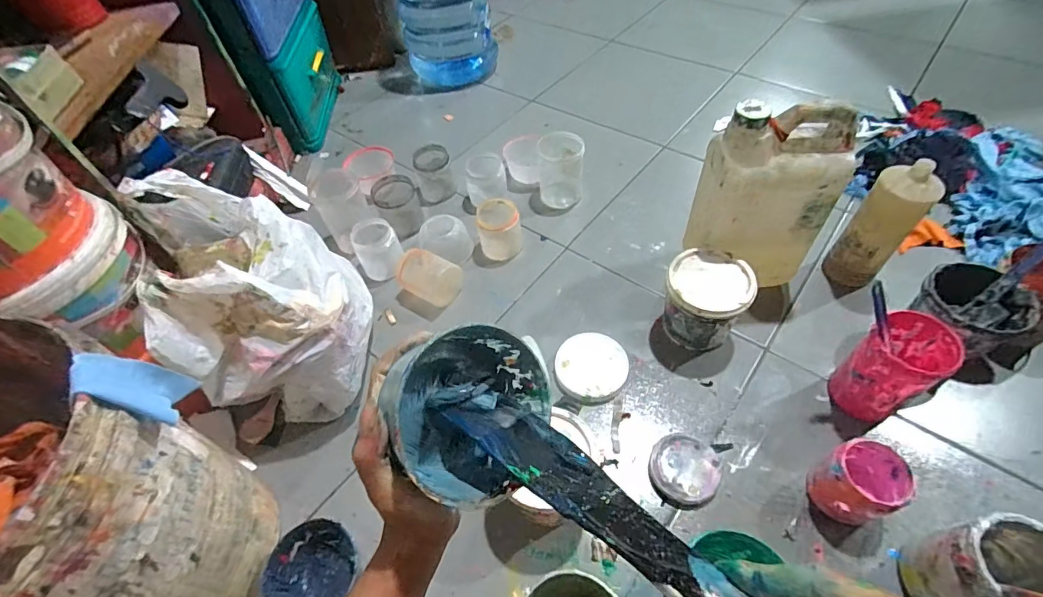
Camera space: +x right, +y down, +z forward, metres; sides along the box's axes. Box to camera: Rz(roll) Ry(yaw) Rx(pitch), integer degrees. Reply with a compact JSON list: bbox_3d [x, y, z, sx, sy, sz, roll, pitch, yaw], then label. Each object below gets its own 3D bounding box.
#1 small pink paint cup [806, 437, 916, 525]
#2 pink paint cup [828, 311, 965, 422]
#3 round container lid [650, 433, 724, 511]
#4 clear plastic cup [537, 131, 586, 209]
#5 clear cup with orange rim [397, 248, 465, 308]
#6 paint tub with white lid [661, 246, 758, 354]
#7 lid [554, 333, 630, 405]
[{"bbox_3d":[0.429,0.234,0.603,0.080,0.096,0.093,-32,56,-18],"label":"small pink paint cup"},{"bbox_3d":[0.512,0.101,0.658,0.101,0.153,0.096,-33,56,-18],"label":"pink paint cup"},{"bbox_3d":[0.230,0.244,0.664,0.095,0.023,0.097,-3,52,4],"label":"round container lid"},{"bbox_3d":[0.084,-0.278,1.002,0.092,0.127,0.095,-3,52,4],"label":"clear plastic cup"},{"bbox_3d":[-0.171,-0.036,0.885,0.107,0.075,0.080,17,56,18],"label":"clear cup with orange rim"},{"bbox_3d":[0.294,0.009,0.762,0.119,0.128,0.121,-3,52,4],"label":"paint tub with white lid"},{"bbox_3d":[0.114,0.113,0.767,0.112,0.023,0.124,10,54,13],"label":"lid"}]

